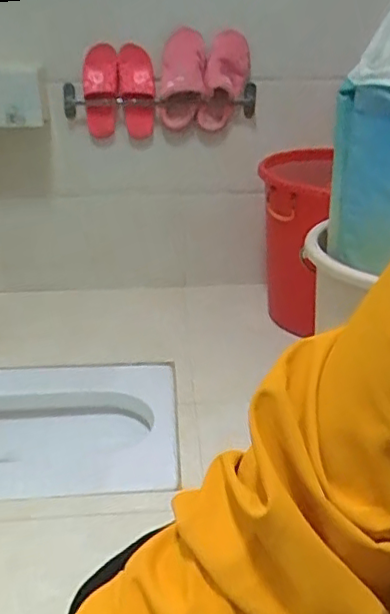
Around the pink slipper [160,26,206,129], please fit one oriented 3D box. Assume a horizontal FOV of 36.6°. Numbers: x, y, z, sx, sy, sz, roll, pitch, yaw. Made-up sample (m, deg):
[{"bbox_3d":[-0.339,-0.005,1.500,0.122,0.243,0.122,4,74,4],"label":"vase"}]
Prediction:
[{"bbox_3d":[-0.027,-0.531,1.378,0.101,0.215,0.071,0,27,0],"label":"pink slipper"}]

